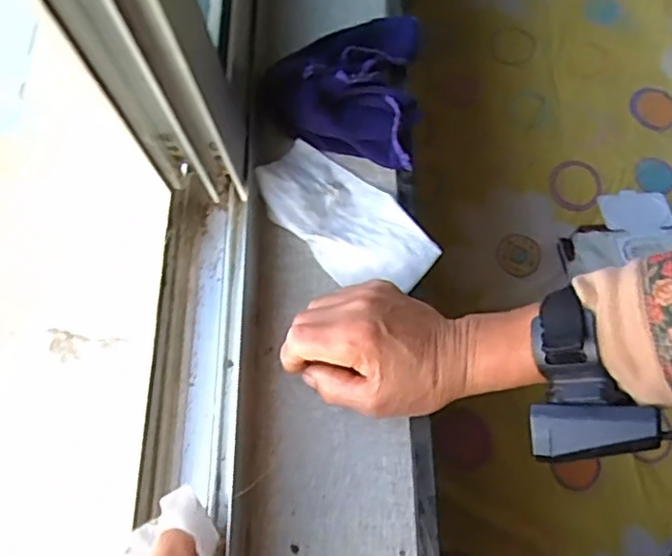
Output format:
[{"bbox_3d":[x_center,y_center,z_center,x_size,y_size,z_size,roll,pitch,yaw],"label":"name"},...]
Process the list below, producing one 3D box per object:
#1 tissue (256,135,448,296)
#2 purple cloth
[{"bbox_3d":[0.006,-0.045,0.459,0.141,0.016,0.072,40,76,18],"label":"tissue"},{"bbox_3d":[0.013,-0.169,0.492,0.131,0.044,0.139,16,70,11],"label":"purple cloth"}]

